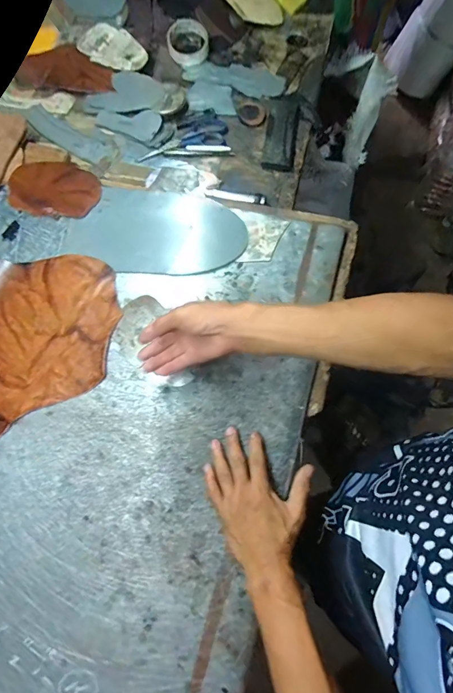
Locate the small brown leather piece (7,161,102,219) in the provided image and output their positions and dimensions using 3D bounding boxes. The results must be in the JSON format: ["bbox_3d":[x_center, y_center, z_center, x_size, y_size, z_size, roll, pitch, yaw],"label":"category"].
[{"bbox_3d":[-0.303,-0.277,0.644,0.167,0.018,0.102,9,73,4],"label":"small brown leather piece"}]

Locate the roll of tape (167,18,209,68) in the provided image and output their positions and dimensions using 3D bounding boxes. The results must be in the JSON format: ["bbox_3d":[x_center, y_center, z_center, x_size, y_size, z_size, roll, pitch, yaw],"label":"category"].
[{"bbox_3d":[-0.081,-0.638,0.766,0.085,0.033,0.094,-7,73,-1],"label":"roll of tape"}]

